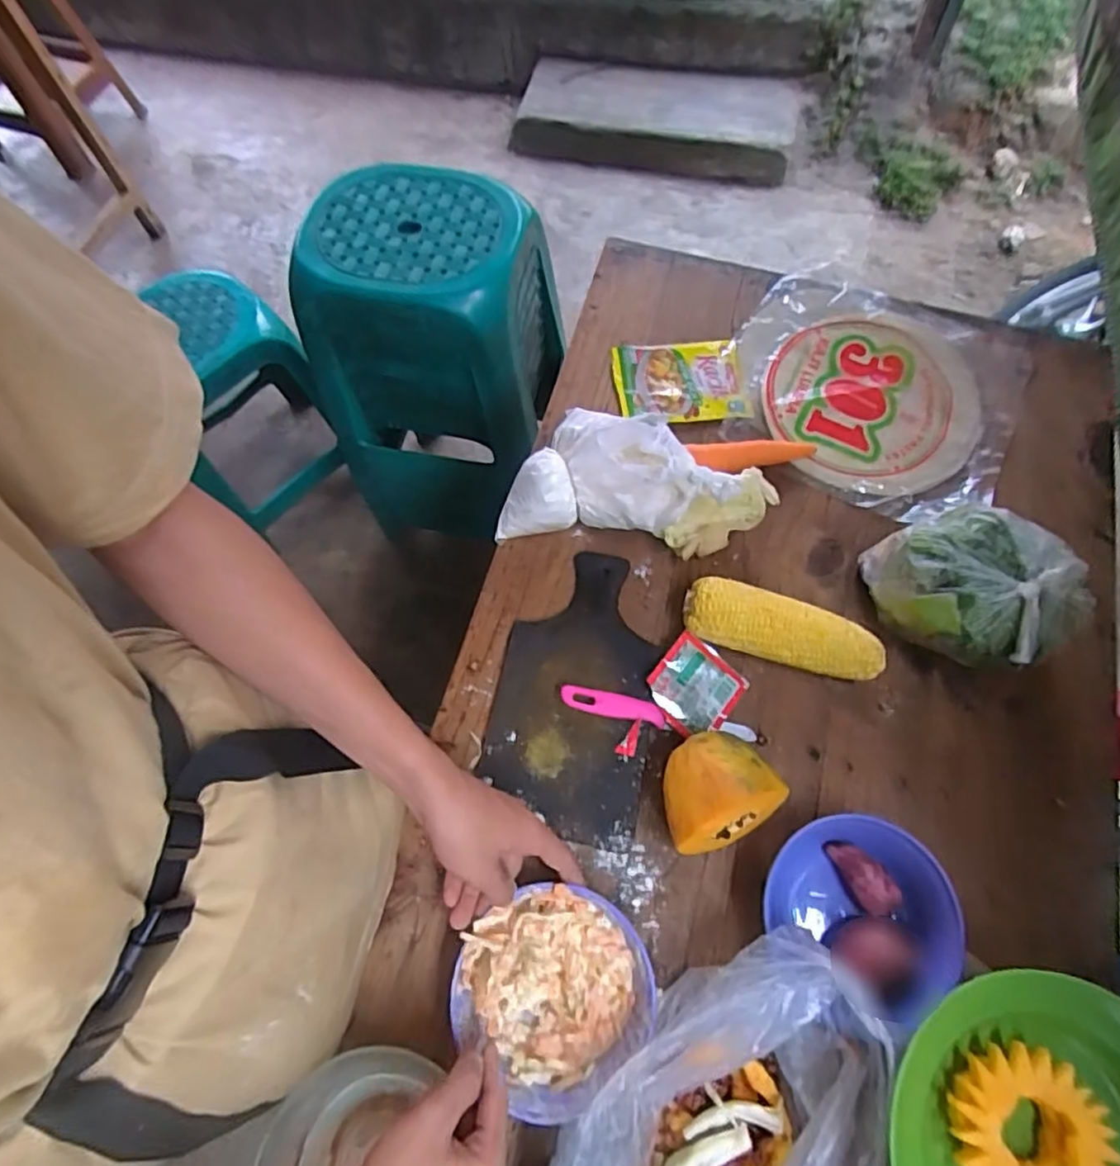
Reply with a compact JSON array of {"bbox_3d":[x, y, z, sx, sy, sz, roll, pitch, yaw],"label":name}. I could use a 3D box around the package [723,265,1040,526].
[{"bbox_3d":[0.346,-0.219,0.718,0.298,0.032,0.281,22,69,12],"label":"package"}]

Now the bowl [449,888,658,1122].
[{"bbox_3d":[-0.003,0.304,0.486,0.138,0.060,0.136,-1,66,3],"label":"bowl"}]

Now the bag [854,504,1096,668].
[{"bbox_3d":[0.363,0.010,0.579,0.164,0.107,0.124,19,69,11],"label":"bag"}]

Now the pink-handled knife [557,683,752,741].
[{"bbox_3d":[0.088,0.117,0.581,0.177,0.010,0.022,13,67,-5],"label":"pink-handled knife"}]

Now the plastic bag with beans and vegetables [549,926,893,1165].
[{"bbox_3d":[0.108,0.384,0.437,0.168,0.088,0.270,36,73,17],"label":"plastic bag with beans and vegetables"}]

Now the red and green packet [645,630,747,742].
[{"bbox_3d":[0.121,0.094,0.588,0.077,0.006,0.080,42,68,-2],"label":"red and green packet"}]

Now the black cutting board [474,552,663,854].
[{"bbox_3d":[0.016,0.092,0.592,0.135,0.019,0.252,10,67,7],"label":"black cutting board"}]

